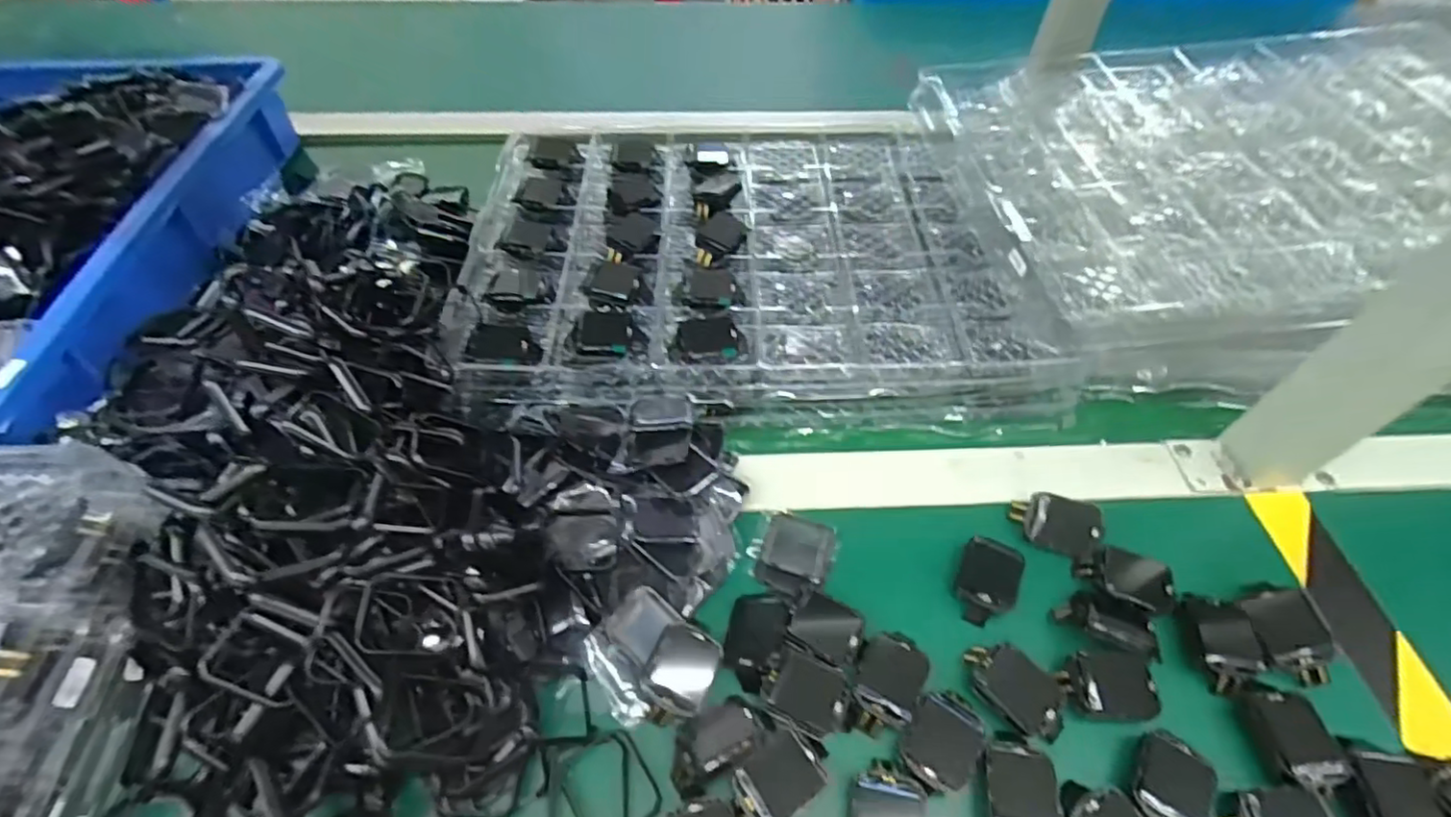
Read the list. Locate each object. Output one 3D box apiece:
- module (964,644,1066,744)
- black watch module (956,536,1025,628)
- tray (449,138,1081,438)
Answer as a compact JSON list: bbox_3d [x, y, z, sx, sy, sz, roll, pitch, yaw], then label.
[{"bbox_3d":[0.149,0.144,0.322,0.051,0.010,0.032,36,60,23],"label":"module"},{"bbox_3d":[0.150,0.099,0.359,0.032,0.014,0.047,21,69,21],"label":"black watch module"},{"bbox_3d":[0.022,-0.121,0.500,0.428,0.042,0.308,-1,55,-3],"label":"tray"}]

